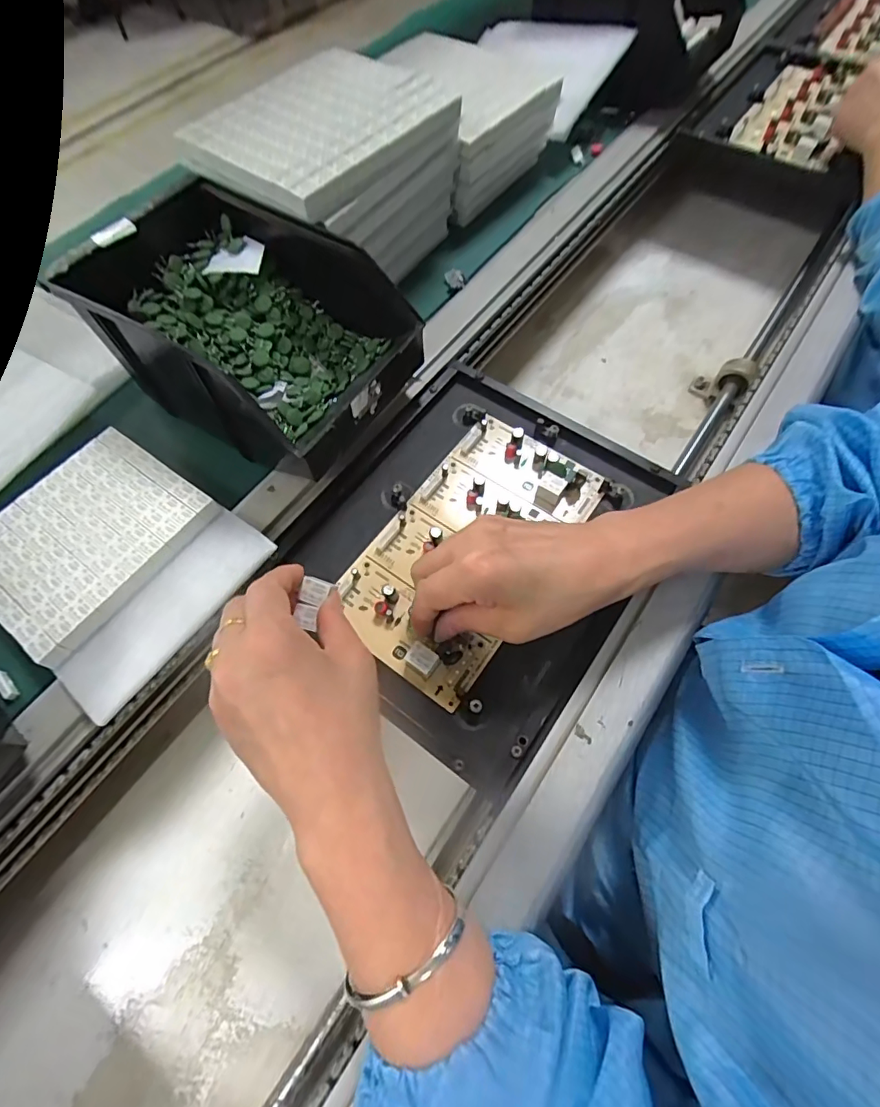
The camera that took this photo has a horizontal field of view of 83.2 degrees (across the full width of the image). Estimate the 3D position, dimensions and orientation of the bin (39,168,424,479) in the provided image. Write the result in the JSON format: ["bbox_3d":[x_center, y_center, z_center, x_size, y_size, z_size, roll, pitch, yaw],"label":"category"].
[{"bbox_3d":[-0.151,-0.177,0.407,0.243,0.109,0.151,30,71,18],"label":"bin"}]

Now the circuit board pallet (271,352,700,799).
[{"bbox_3d":[0.024,-0.012,0.381,0.234,0.018,0.273,33,70,15],"label":"circuit board pallet"}]

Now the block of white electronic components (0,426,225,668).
[{"bbox_3d":[-0.269,-0.013,0.378,0.135,0.022,0.154,34,70,15],"label":"block of white electronic components"}]

